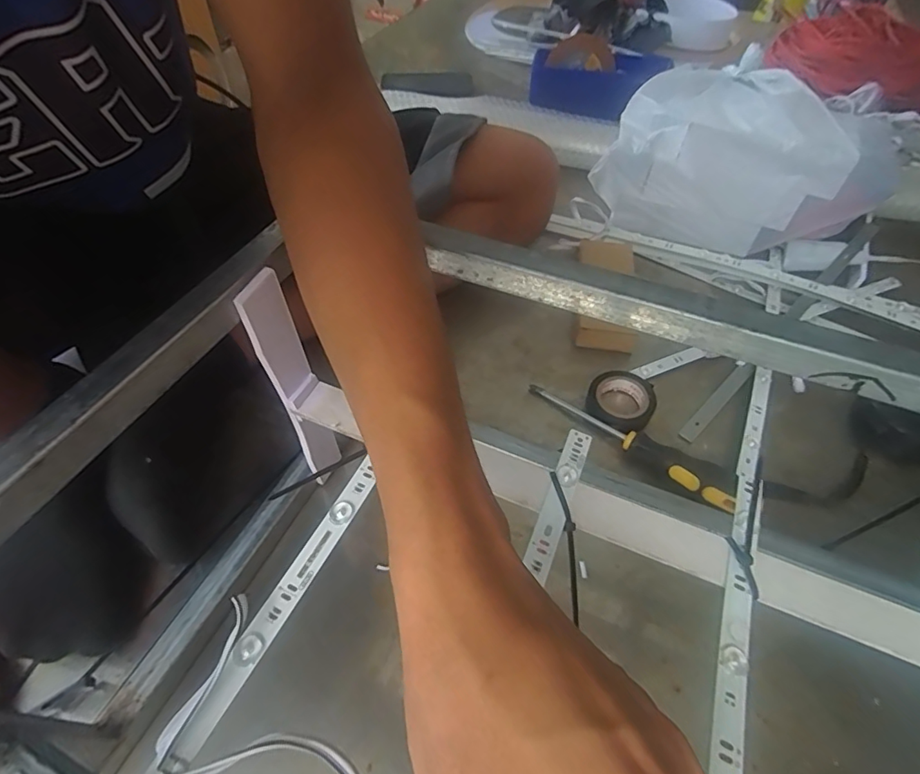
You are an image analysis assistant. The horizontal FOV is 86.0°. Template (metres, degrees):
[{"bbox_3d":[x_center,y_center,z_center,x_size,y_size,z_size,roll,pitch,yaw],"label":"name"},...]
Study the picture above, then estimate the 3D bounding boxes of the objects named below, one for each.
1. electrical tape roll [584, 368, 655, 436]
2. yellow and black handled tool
[{"bbox_3d":[0.147,0.016,0.454,0.057,0.021,0.063,25,56,17],"label":"electrical tape roll"},{"bbox_3d":[0.137,0.046,0.422,0.183,0.038,0.035,31,57,20],"label":"yellow and black handled tool"}]

